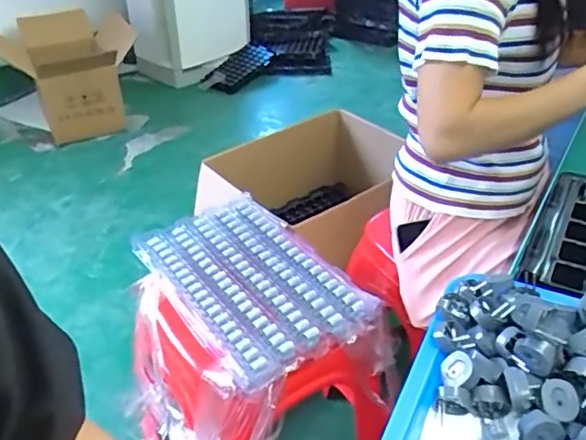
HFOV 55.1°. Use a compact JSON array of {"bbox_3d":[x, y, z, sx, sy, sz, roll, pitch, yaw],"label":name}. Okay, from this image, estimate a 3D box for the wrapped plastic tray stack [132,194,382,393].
[{"bbox_3d":[-0.071,0.089,0.901,0.233,0.038,0.370,-25,41,-27],"label":"wrapped plastic tray stack"}]

